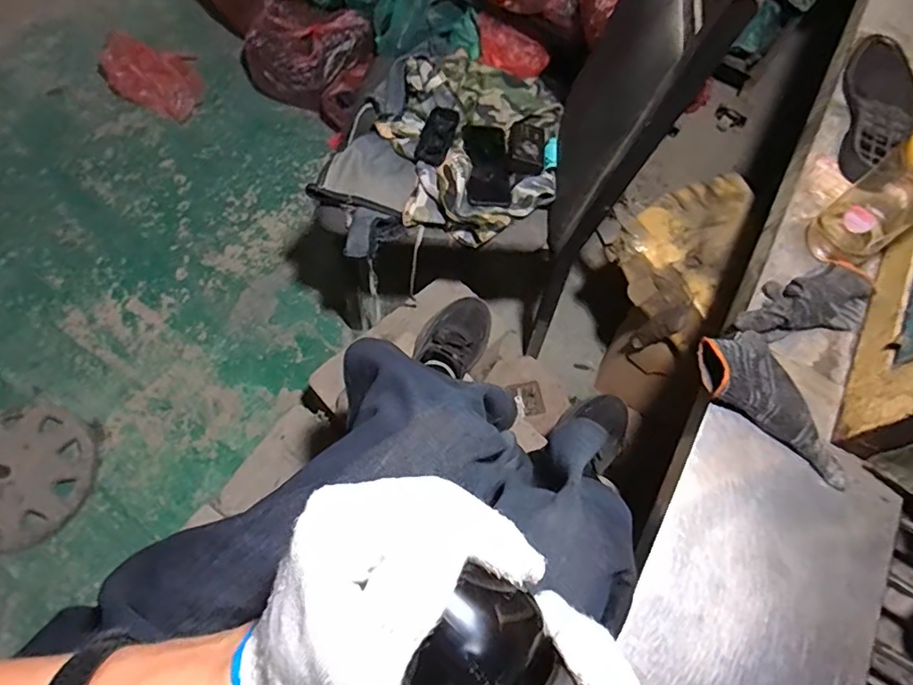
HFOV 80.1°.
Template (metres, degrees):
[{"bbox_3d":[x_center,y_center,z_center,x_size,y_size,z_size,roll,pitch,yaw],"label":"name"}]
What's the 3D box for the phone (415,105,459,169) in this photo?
[{"bbox_3d":[-0.031,-0.358,0.943,0.053,0.016,0.110,20,81,6],"label":"phone"}]

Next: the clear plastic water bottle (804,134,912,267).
[{"bbox_3d":[0.458,-0.152,0.574,0.070,0.191,0.073,-35,72,-15],"label":"clear plastic water bottle"}]

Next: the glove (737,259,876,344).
[{"bbox_3d":[0.390,-0.045,0.606,0.149,0.034,0.076,-14,68,-8],"label":"glove"}]

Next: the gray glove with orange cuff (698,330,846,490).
[{"bbox_3d":[0.333,0.058,0.560,0.185,0.032,0.082,36,70,13],"label":"gray glove with orange cuff"}]

